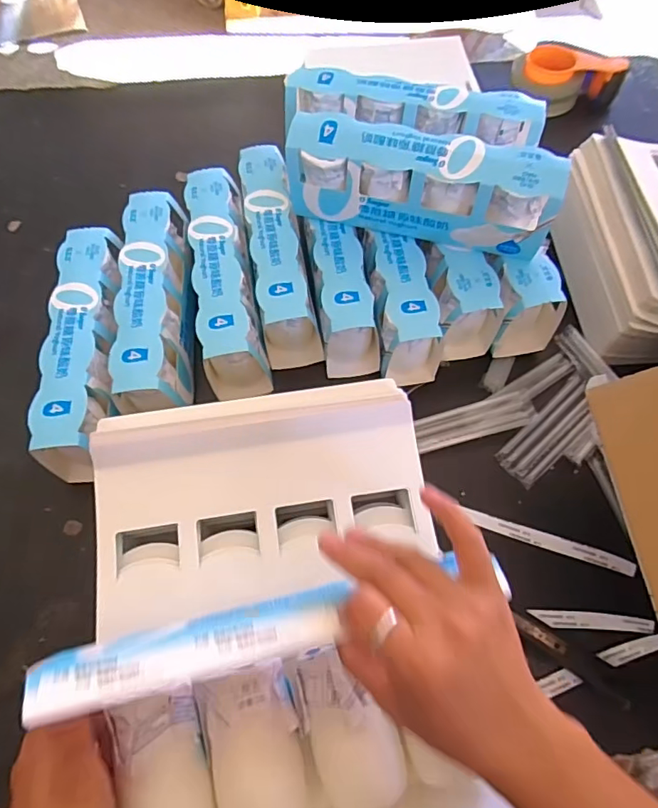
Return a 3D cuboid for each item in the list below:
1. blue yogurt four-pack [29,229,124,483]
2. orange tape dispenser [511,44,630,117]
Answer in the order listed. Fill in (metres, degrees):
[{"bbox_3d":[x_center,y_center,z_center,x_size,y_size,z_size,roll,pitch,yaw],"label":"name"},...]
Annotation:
[{"bbox_3d":[-0.260,-0.057,0.568,0.076,0.093,0.268,-6,64,-3],"label":"blue yogurt four-pack"},{"bbox_3d":[0.370,-0.506,0.810,0.164,0.062,0.086,15,64,7],"label":"orange tape dispenser"}]

